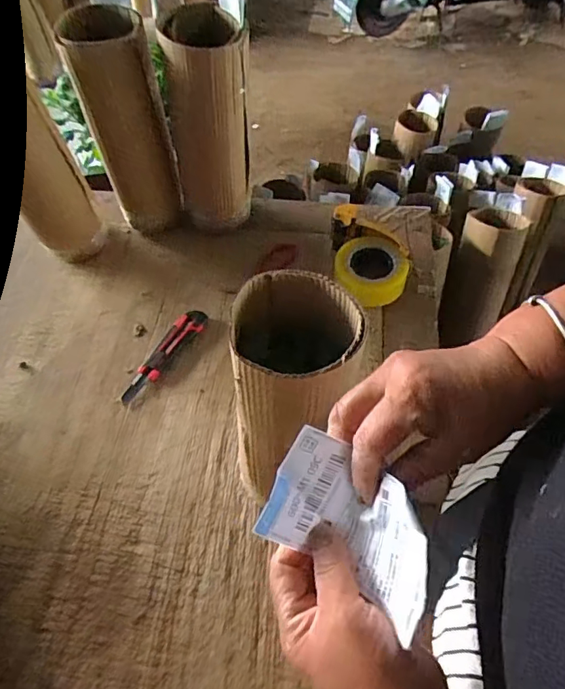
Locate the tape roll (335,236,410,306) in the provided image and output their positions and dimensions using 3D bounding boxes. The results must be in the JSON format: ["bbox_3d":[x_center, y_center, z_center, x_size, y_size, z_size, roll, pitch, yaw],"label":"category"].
[{"bbox_3d":[0.147,-0.127,0.822,0.115,0.049,0.114,0,55,0],"label":"tape roll"}]

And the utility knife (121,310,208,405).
[{"bbox_3d":[-0.179,0.013,0.747,0.039,0.014,0.178,28,59,18],"label":"utility knife"}]

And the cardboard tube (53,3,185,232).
[{"bbox_3d":[-0.244,-0.329,0.780,0.114,0.335,0.114,-19,57,-13],"label":"cardboard tube"}]

